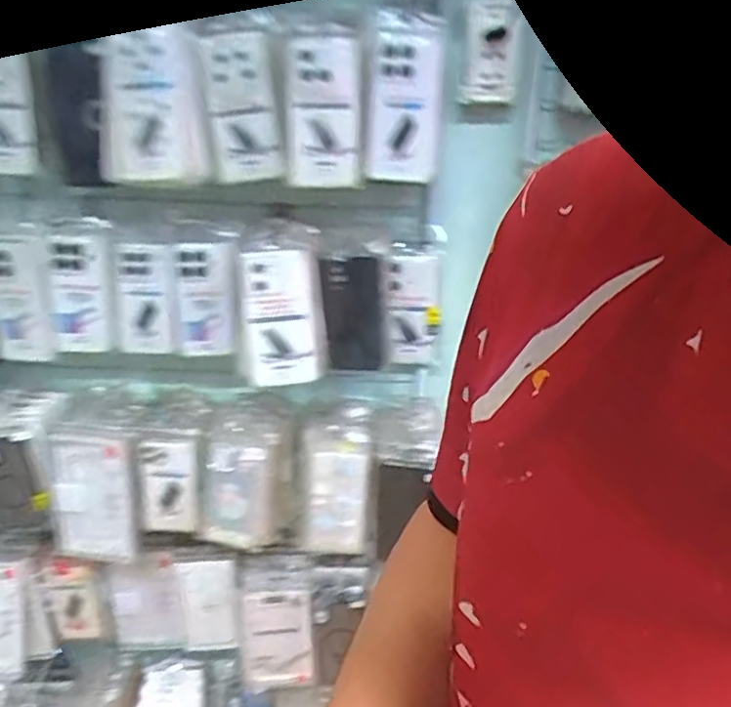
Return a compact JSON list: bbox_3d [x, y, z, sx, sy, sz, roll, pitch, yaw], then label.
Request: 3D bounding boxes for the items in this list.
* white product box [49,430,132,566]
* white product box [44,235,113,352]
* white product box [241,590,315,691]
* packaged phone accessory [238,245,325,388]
[{"bbox_3d":[-0.387,0.208,0.913,0.112,0.203,0.028,3,20,4],"label":"white product box"},{"bbox_3d":[-0.389,-0.080,0.879,0.080,0.157,0.022,-3,20,-12],"label":"white product box"},{"bbox_3d":[-0.136,0.443,1.000,0.105,0.173,0.049,-2,20,-10],"label":"white product box"},{"bbox_3d":[-0.102,-0.043,0.766,0.091,0.166,0.030,-1,20,-7],"label":"packaged phone accessory"}]

